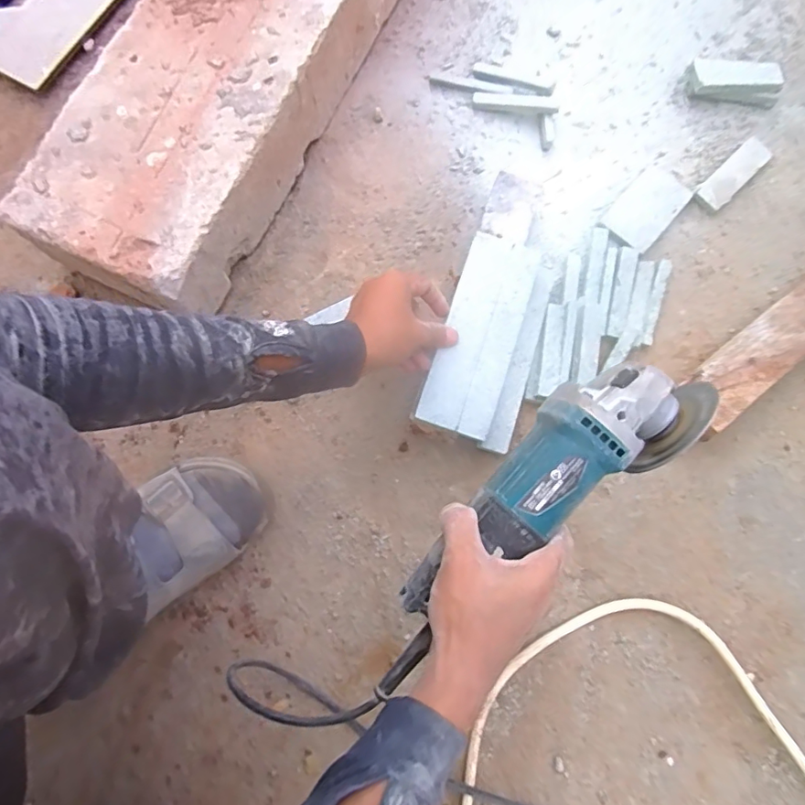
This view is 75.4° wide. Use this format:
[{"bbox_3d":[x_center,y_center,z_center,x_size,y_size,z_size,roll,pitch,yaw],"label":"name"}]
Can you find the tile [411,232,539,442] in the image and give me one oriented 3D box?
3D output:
[{"bbox_3d":[0.075,-0.068,0.505,0.071,0.009,0.199,18,78,6],"label":"tile"}]

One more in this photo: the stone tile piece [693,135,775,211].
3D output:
[{"bbox_3d":[0.371,-0.255,0.585,0.097,0.013,0.033,-44,79,-8],"label":"stone tile piece"}]

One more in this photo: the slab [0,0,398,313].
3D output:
[{"bbox_3d":[-0.170,-0.384,0.586,0.197,0.117,0.583,24,79,10],"label":"slab"}]

